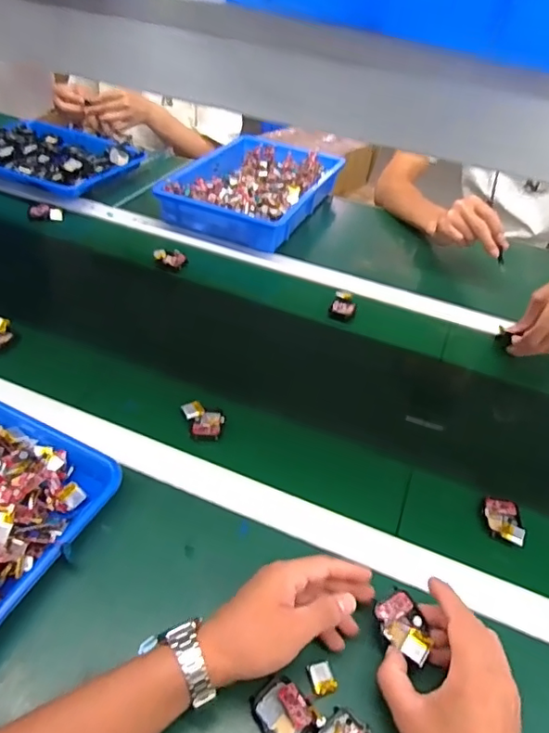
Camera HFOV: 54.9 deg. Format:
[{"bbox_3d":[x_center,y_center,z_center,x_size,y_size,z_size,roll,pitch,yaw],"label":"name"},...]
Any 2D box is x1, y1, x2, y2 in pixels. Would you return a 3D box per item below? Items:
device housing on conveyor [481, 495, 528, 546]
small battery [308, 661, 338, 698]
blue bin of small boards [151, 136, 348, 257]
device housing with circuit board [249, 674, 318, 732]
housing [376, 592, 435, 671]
[{"bbox_3d":[0.237,0.159,0.546,0.038,0.008,0.053,11,43,5],"label":"device housing on conveyor"},{"bbox_3d":[0.039,0.251,0.426,0.018,0.004,0.024,-10,45,-18],"label":"small battery"},{"bbox_3d":[-0.037,-0.333,0.990,0.244,0.059,0.341,21,44,15],"label":"blue bin of small boards"},{"bbox_3d":[0.006,0.263,0.402,0.046,0.011,0.037,34,49,27],"label":"device housing with circuit board"},{"bbox_3d":[0.104,0.210,0.424,0.037,0.010,0.053,-12,46,-20],"label":"housing"}]

